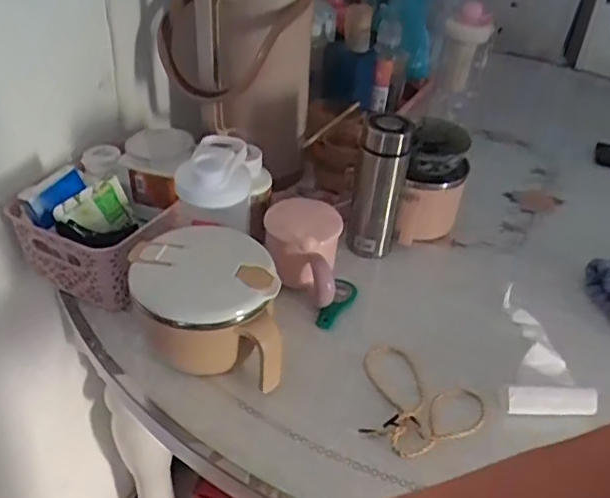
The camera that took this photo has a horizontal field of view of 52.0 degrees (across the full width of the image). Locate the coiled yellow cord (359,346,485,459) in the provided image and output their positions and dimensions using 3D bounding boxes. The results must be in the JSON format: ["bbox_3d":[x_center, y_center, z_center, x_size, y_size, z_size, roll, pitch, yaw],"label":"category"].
[{"bbox_3d":[0.110,0.166,0.681,0.142,0.011,0.133,3,37,-2],"label":"coiled yellow cord"}]

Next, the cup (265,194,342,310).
[{"bbox_3d":[-0.004,-0.010,0.820,0.102,0.094,0.122,6,37,2],"label":"cup"}]

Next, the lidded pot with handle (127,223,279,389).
[{"bbox_3d":[-0.112,0.063,0.712,0.161,0.110,0.189,0,37,-6],"label":"lidded pot with handle"}]

